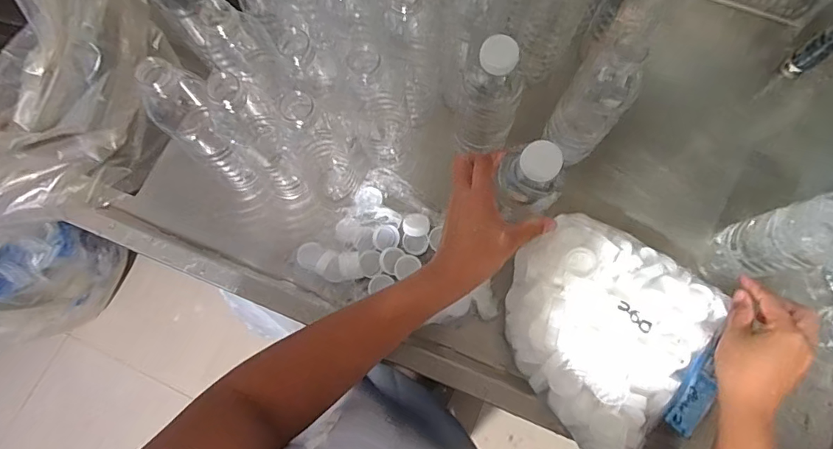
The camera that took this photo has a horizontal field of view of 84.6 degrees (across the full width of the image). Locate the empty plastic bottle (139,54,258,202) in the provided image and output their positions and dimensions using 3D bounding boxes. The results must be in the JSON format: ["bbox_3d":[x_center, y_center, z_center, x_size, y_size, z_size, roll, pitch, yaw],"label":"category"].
[{"bbox_3d":[-0.213,-0.091,0.472,0.053,0.199,0.049,-44,79,-10],"label":"empty plastic bottle"}]

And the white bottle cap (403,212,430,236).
[{"bbox_3d":[0.000,0.001,0.537,0.031,0.011,0.027,23,76,6],"label":"white bottle cap"}]

